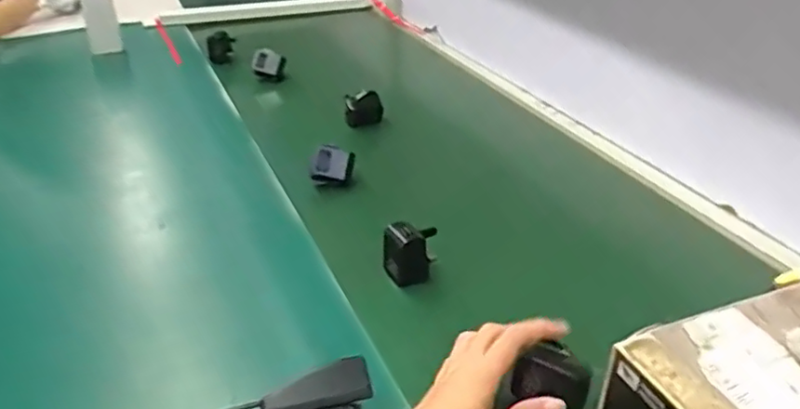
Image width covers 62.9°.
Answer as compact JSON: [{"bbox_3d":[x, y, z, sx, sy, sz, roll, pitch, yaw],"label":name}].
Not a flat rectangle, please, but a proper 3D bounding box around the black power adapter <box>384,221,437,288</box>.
[{"bbox_3d":[0.009,0.046,0.602,0.046,0.052,0.028,0,33,-2],"label":"black power adapter"}]

